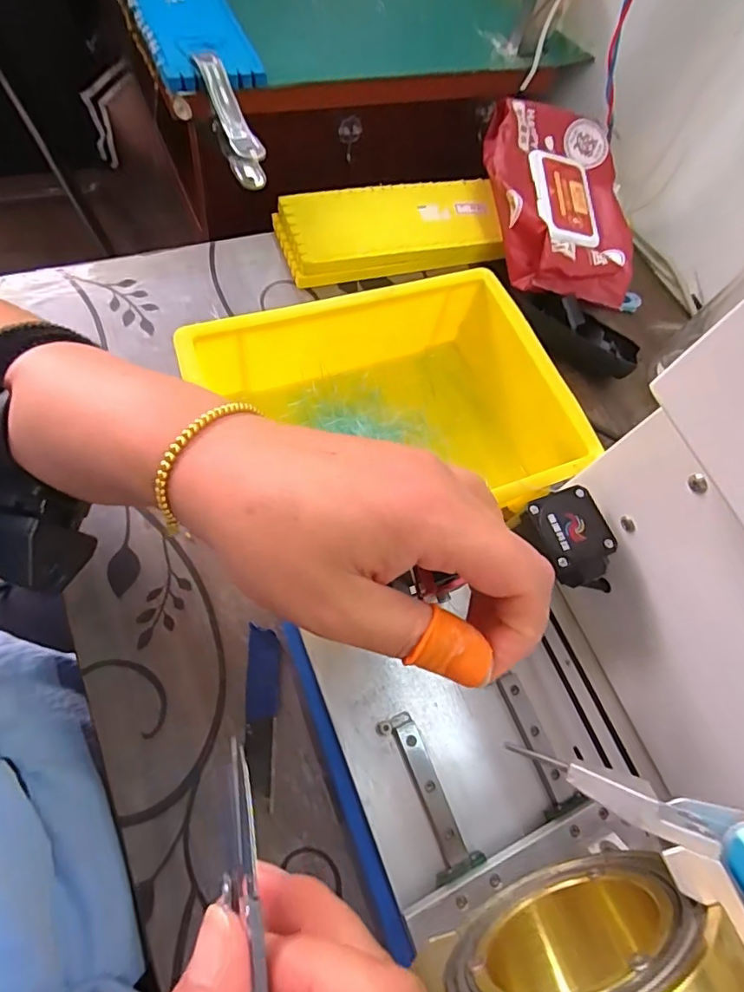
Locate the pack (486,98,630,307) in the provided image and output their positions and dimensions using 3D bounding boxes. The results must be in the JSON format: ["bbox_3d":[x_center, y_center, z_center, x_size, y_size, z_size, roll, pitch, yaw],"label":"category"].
[{"bbox_3d":[0.169,-0.269,0.469,0.135,0.047,0.199,0,66,-10],"label":"pack"}]

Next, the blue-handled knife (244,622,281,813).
[{"bbox_3d":[-0.067,0.129,0.312,0.019,0.004,0.096,0,68,-3],"label":"blue-handled knife"}]

